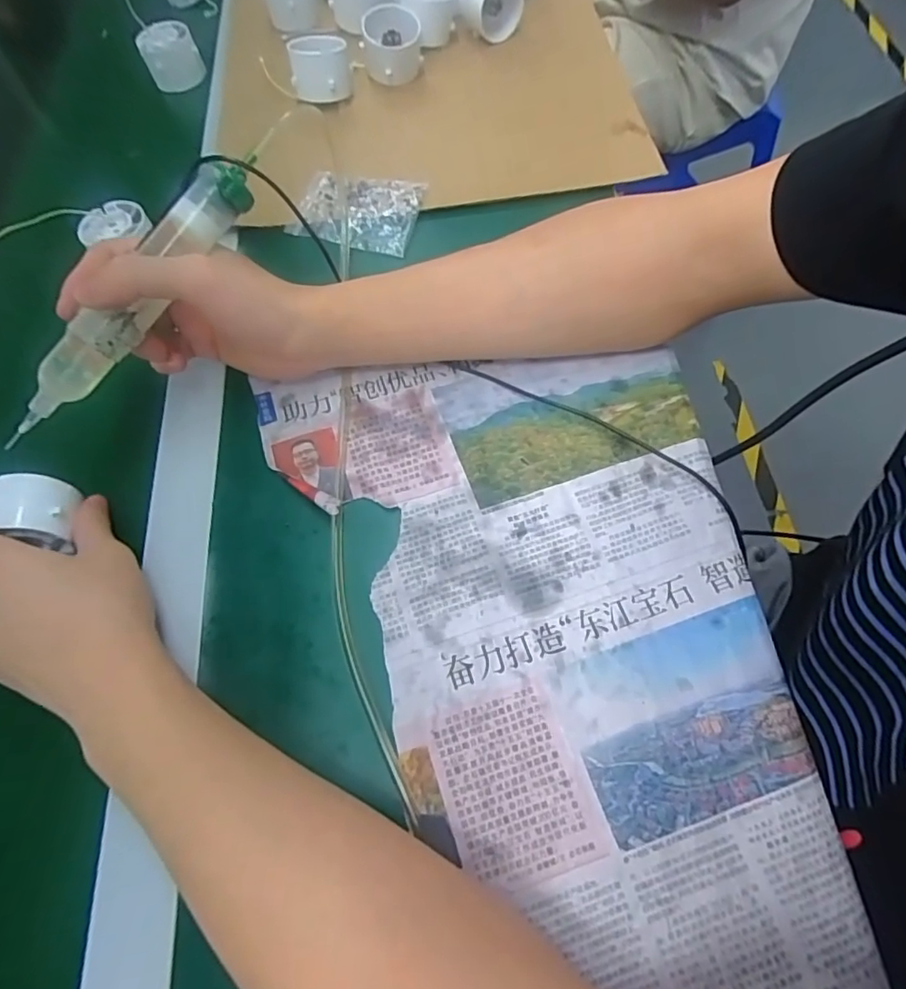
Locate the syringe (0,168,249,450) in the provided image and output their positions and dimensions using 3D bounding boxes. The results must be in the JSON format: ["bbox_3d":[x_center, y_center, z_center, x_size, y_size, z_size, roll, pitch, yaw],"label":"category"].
[{"bbox_3d":[-0.173,-0.101,0.308,0.032,0.024,0.184,36,88,18],"label":"syringe"}]

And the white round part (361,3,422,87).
[{"bbox_3d":[-0.054,-0.399,0.510,0.050,0.046,0.049,-2,64,4],"label":"white round part"}]

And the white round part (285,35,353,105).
[{"bbox_3d":[-0.115,-0.371,0.500,0.052,0.042,0.045,-12,65,-3],"label":"white round part"}]

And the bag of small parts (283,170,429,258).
[{"bbox_3d":[-0.075,-0.222,0.449,0.096,0.011,0.067,12,66,8],"label":"bag of small parts"}]

